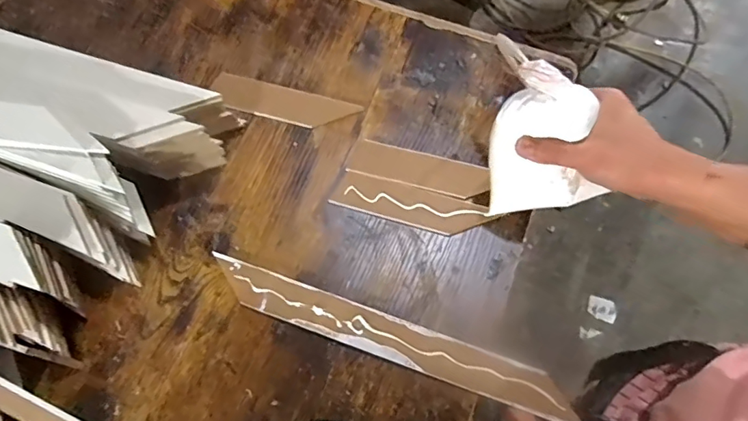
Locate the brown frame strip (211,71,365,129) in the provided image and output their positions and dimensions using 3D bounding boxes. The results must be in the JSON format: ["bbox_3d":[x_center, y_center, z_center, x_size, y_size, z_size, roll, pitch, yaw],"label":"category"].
[{"bbox_3d":[-0.101,-0.119,0.545,0.160,0.007,0.043,17,70,5],"label":"brown frame strip"}]

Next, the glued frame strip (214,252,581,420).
[{"bbox_3d":[0.014,0.116,0.461,0.347,0.007,0.037,19,74,9],"label":"glued frame strip"}]

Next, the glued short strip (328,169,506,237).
[{"bbox_3d":[0.038,-0.006,0.503,0.156,0.005,0.041,15,77,7],"label":"glued short strip"}]

